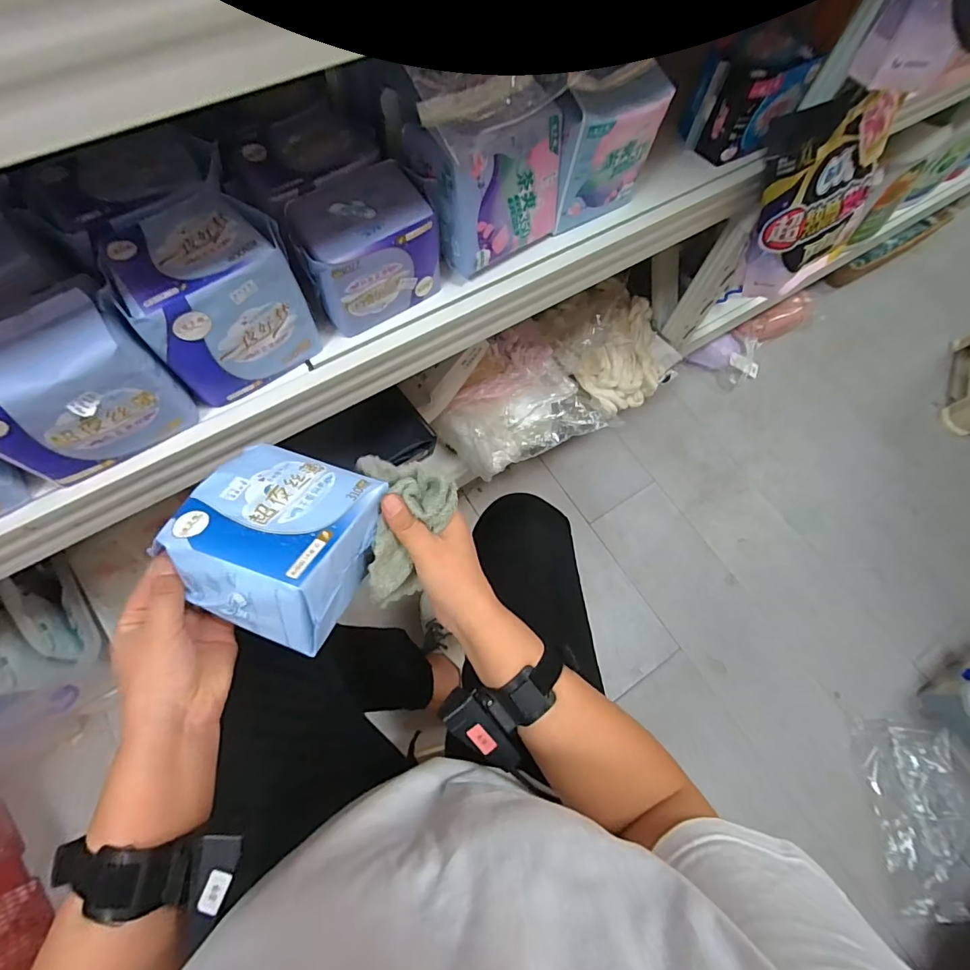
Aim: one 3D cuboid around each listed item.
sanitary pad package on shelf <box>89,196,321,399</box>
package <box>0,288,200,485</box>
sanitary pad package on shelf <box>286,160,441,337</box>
[{"bbox_3d":[-0.226,-0.159,0.407,0.130,0.121,0.100,-27,73,-13],"label":"sanitary pad package on shelf"},{"bbox_3d":[-0.315,-0.068,0.360,0.130,0.124,0.057,-29,73,-13],"label":"package"},{"bbox_3d":[-0.114,-0.223,0.452,0.127,0.097,0.090,-29,73,-13],"label":"sanitary pad package on shelf"}]

